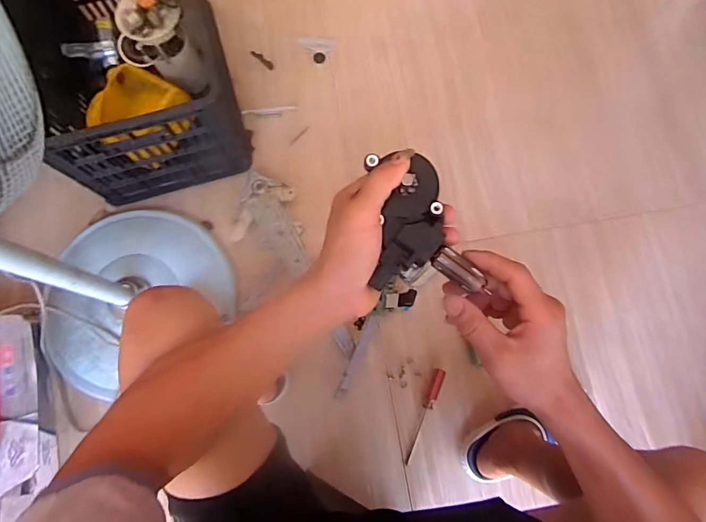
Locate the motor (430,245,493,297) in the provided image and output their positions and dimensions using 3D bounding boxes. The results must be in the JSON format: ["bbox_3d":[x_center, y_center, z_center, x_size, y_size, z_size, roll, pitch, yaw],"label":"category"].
[{"bbox_3d":[0.088,0.009,0.342,0.049,0.012,0.019,35,82,-1],"label":"motor"}]

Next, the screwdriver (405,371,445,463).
[{"bbox_3d":[0.150,0.317,0.861,0.022,0.017,0.197,19,81,3],"label":"screwdriver"}]

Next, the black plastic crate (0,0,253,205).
[{"bbox_3d":[-0.468,-0.431,0.878,0.371,0.283,0.519,-15,81,-3],"label":"black plastic crate"}]

